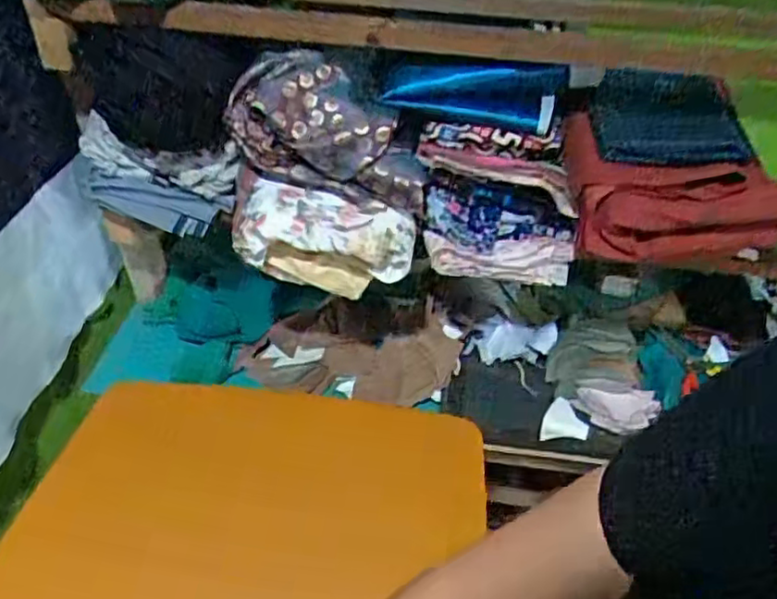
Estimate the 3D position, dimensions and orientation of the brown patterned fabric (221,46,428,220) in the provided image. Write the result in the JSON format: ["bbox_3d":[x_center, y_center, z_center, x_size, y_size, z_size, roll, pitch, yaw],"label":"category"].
[{"bbox_3d":[-0.062,-0.184,0.742,0.212,0.134,0.072,10,41,10],"label":"brown patterned fabric"}]

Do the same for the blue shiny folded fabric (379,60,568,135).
[{"bbox_3d":[0.094,-0.230,0.732,0.197,0.063,0.055,6,41,5],"label":"blue shiny folded fabric"}]

